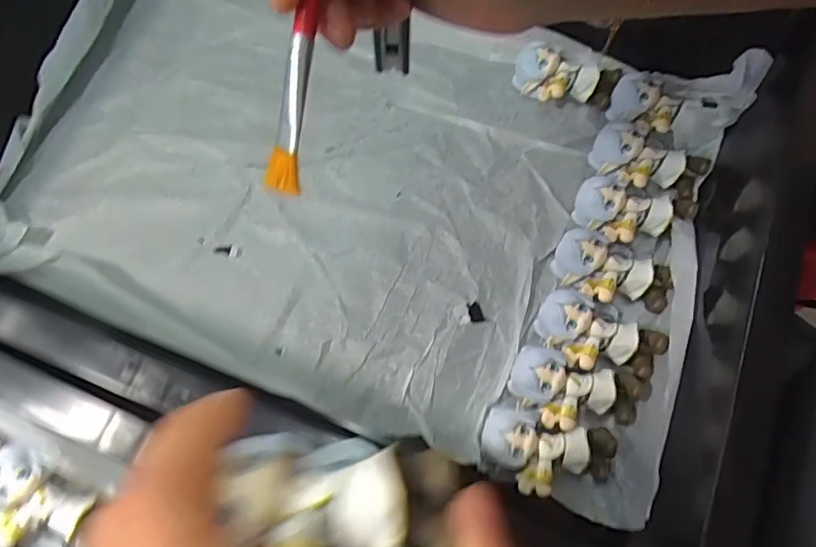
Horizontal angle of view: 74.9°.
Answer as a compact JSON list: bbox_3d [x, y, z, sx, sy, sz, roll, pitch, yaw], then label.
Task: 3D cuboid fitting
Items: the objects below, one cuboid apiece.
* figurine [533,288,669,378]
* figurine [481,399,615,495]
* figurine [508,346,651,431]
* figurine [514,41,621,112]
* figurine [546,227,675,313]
[{"bbox_3d":[0.101,0.032,0.280,0.063,0.025,0.037,13,73,7],"label":"figurine"},{"bbox_3d":[0.067,0.088,0.262,0.062,0.022,0.039,17,74,8],"label":"figurine"},{"bbox_3d":[0.086,0.063,0.271,0.069,0.026,0.035,13,73,7],"label":"figurine"},{"bbox_3d":[0.097,-0.119,0.327,0.061,0.032,0.022,7,72,5],"label":"figurine"},{"bbox_3d":[0.113,-0.001,0.292,0.060,0.023,0.036,5,72,4],"label":"figurine"}]

